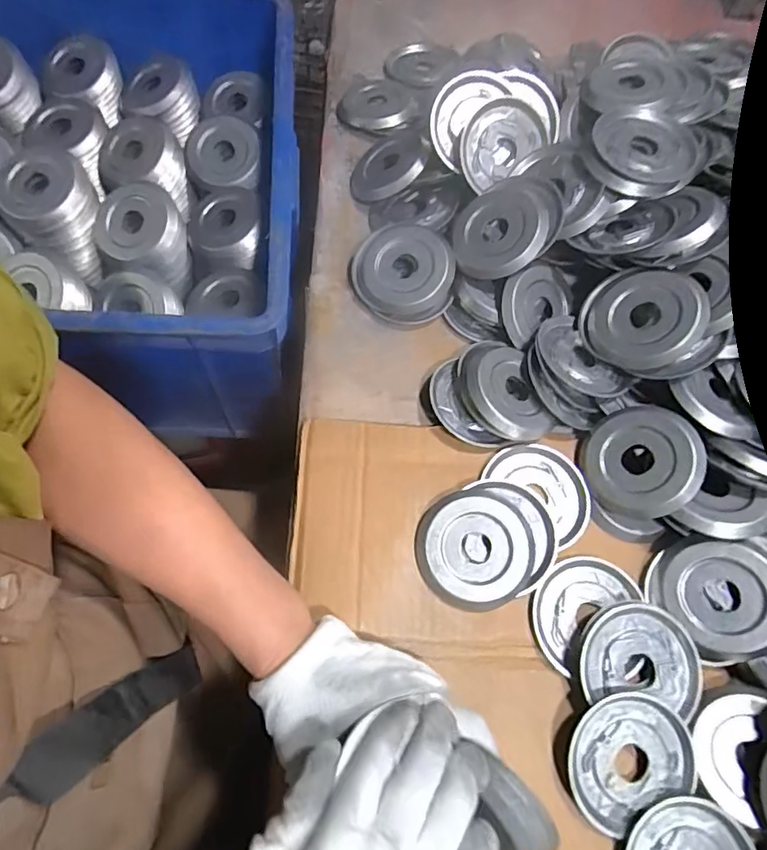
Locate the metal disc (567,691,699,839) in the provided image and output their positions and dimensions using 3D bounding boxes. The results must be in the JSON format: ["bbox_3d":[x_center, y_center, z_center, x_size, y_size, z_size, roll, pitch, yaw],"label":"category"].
[{"bbox_3d":[0.159,0.215,0.342,0.084,0.012,0.072,-26,84,-10],"label":"metal disc"}]

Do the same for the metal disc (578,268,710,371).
[{"bbox_3d":[0.209,-0.087,0.425,0.095,0.010,0.083,21,89,44],"label":"metal disc"}]

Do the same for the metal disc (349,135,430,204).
[{"bbox_3d":[0.004,-0.251,0.510,0.083,0.015,0.073,-40,50,4],"label":"metal disc"}]

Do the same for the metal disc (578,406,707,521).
[{"bbox_3d":[0.195,0.028,0.396,0.083,0.011,0.081,-9,72,27],"label":"metal disc"}]

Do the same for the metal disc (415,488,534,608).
[{"bbox_3d":[0.067,0.090,0.384,0.084,0.017,0.079,0,68,-1],"label":"metal disc"}]

